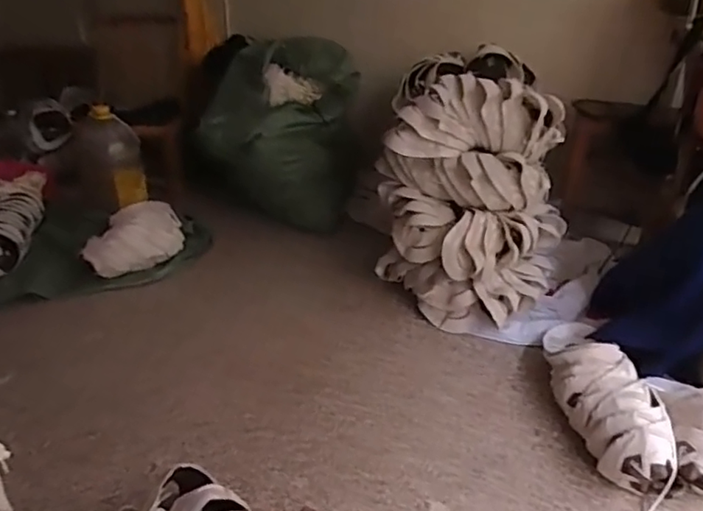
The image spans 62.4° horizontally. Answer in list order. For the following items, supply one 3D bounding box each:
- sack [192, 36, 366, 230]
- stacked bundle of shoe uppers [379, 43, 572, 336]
[{"bbox_3d":[-0.225,-0.377,1.803,0.473,0.499,0.335,-2,29,-5],"label":"sack"},{"bbox_3d":[0.308,-0.171,1.504,0.437,0.593,0.375,25,37,36],"label":"stacked bundle of shoe uppers"}]

